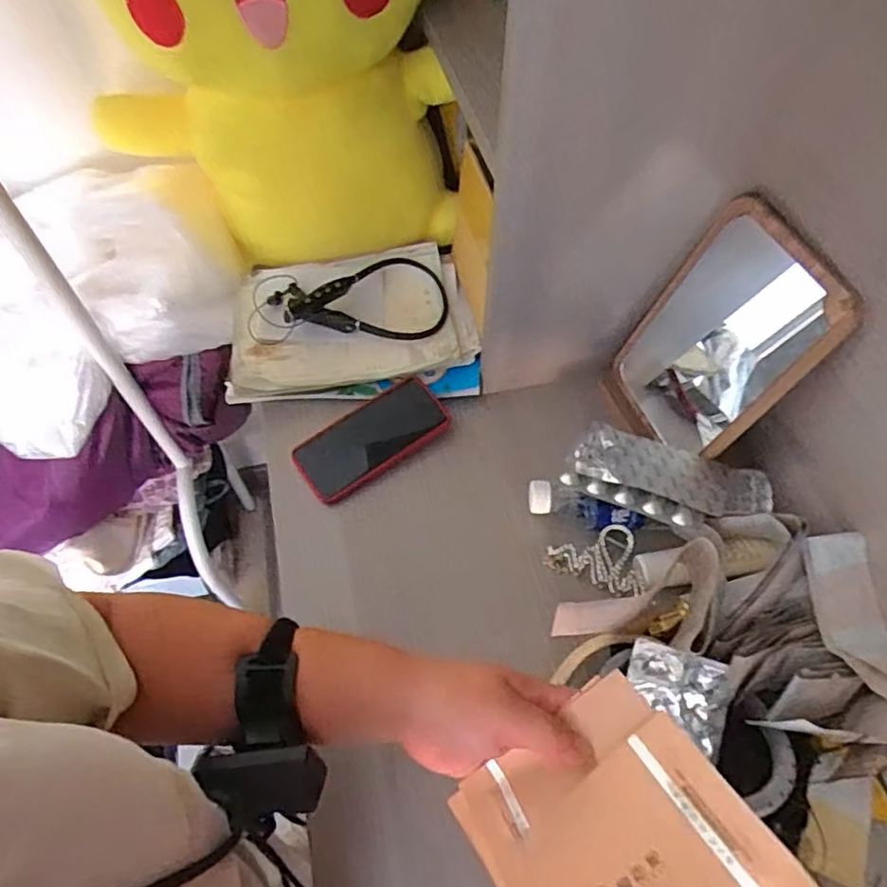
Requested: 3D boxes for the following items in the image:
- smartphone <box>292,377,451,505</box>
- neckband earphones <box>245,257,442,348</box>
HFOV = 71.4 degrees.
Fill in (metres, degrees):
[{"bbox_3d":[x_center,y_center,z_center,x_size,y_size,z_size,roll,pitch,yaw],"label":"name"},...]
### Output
[{"bbox_3d":[-0.076,-0.006,0.657,0.160,0.014,0.075,-35,74,-12],"label":"smartphone"},{"bbox_3d":[-0.110,-0.167,0.722,0.231,0.043,0.108,-6,58,-3],"label":"neckband earphones"}]

